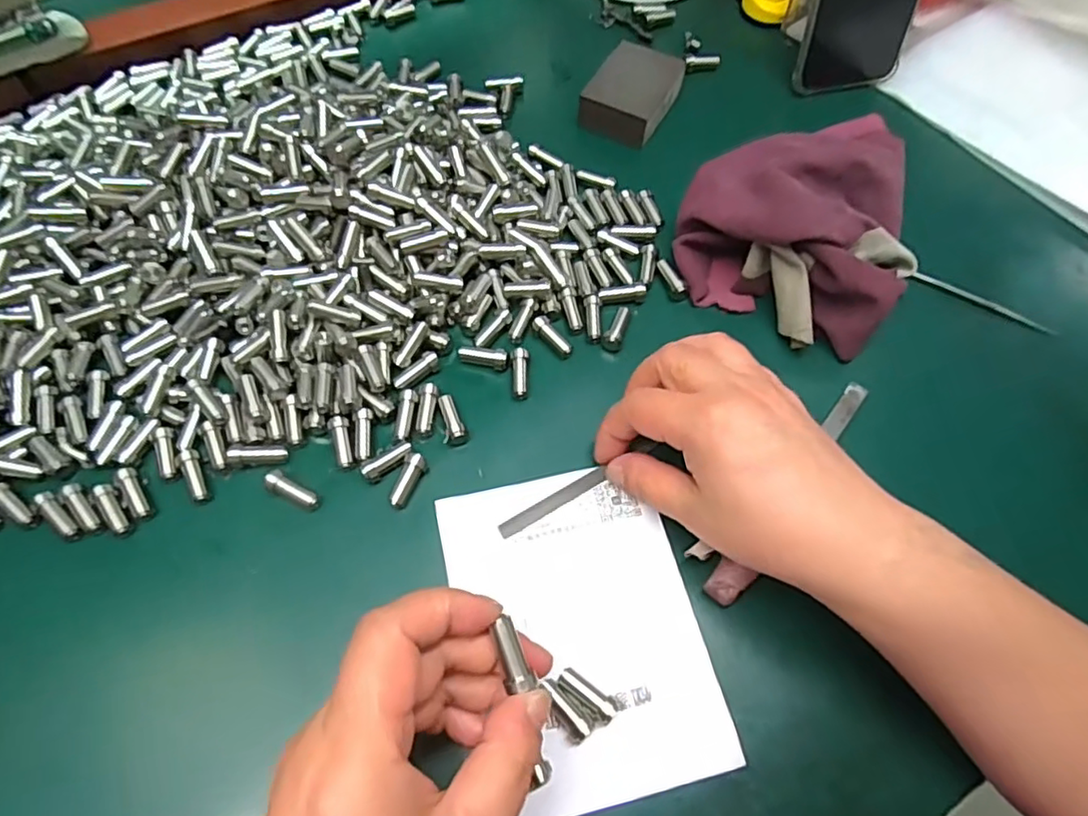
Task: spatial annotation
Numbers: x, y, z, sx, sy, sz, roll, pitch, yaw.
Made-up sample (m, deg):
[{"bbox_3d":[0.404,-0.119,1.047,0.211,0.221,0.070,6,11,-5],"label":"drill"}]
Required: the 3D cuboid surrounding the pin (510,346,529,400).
[{"bbox_3d":[-0.013,-0.019,0.335,0.009,0.008,0.028,-3,76,-1],"label":"pin"}]

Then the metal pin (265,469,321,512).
[{"bbox_3d":[-0.122,0.040,0.302,0.028,0.009,0.010,31,66,0],"label":"metal pin"}]

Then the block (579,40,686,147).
[{"bbox_3d":[0.060,-0.217,0.430,0.051,0.021,0.071,25,64,11],"label":"block"}]

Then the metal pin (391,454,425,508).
[{"bbox_3d":[-0.066,0.036,0.305,0.007,0.008,0.027,16,63,6],"label":"metal pin"}]

